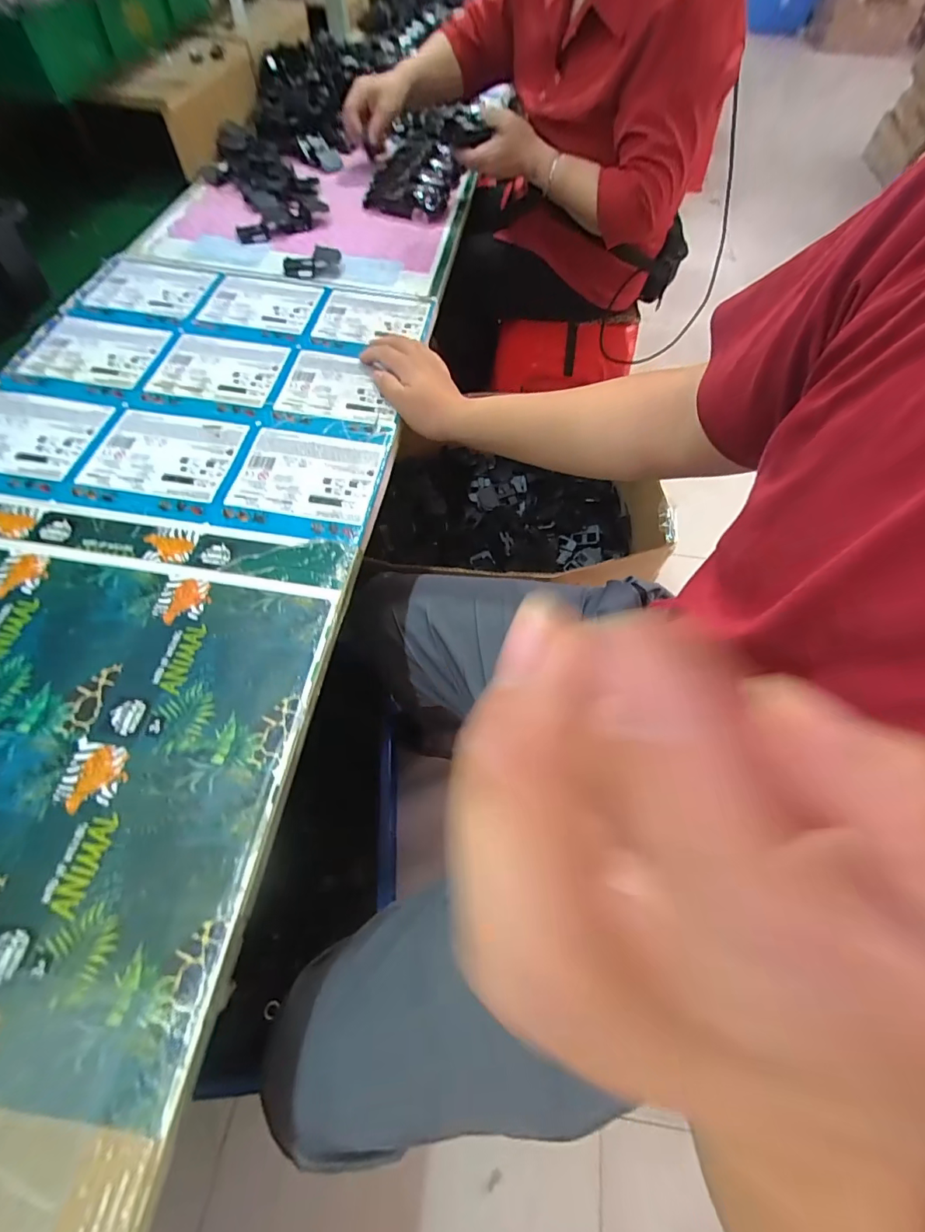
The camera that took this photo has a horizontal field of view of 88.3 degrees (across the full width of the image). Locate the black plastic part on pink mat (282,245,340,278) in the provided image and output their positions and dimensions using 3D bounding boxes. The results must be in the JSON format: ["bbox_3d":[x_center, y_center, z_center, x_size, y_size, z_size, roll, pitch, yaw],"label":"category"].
[{"bbox_3d":[-0.213,-0.500,0.671,0.082,0.018,0.056,-1,61,0],"label":"black plastic part on pink mat"}]

